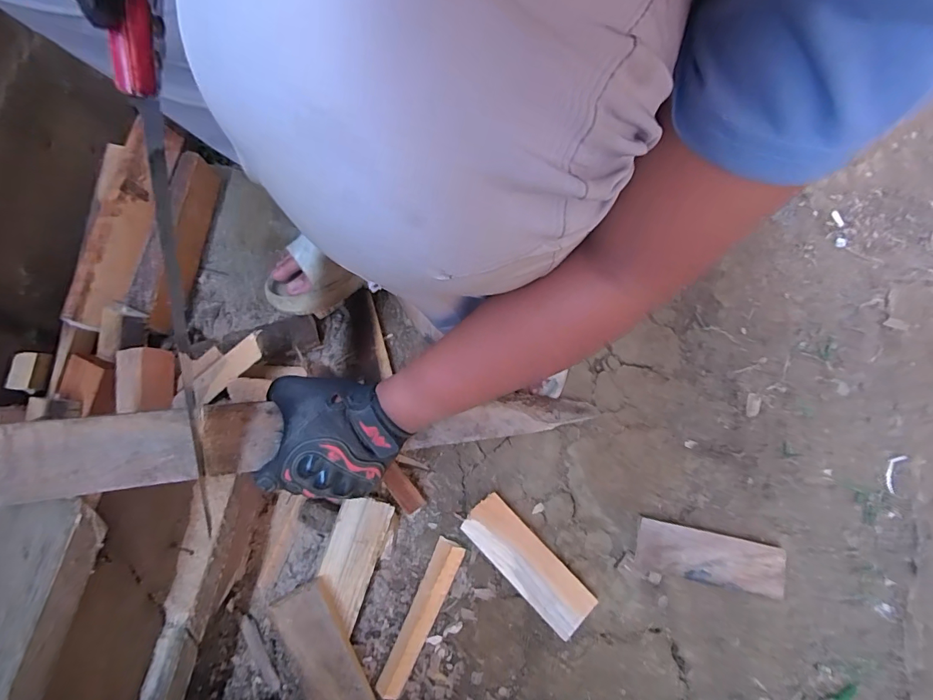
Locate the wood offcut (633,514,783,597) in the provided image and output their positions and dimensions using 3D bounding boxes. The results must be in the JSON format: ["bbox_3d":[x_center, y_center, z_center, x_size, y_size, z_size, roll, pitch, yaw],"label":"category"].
[{"bbox_3d":[0.292,0.250,0.537,0.174,0.018,0.057,12,77,3],"label":"wood offcut"}]

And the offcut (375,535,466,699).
[{"bbox_3d":[-0.053,0.315,0.525,0.035,0.020,0.179,23,78,5],"label":"offcut"}]

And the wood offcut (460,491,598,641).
[{"bbox_3d":[0.073,0.256,0.537,0.059,0.024,0.173,-44,81,-9],"label":"wood offcut"}]

